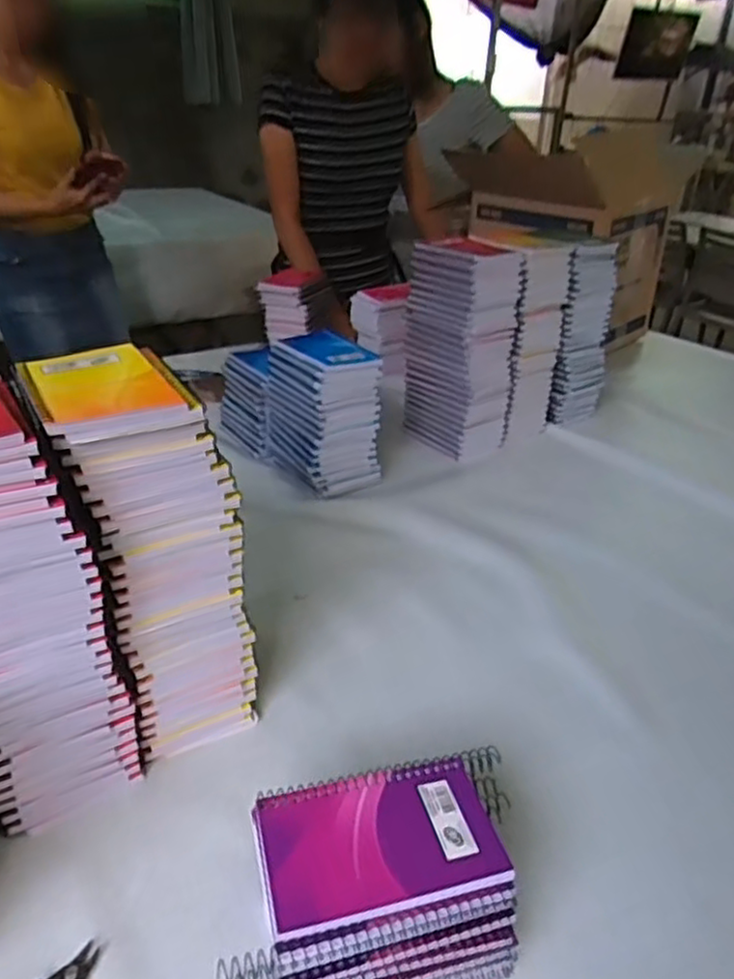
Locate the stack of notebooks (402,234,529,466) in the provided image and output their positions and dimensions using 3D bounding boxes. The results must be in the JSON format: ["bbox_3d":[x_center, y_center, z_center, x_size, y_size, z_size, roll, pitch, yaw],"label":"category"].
[{"bbox_3d":[0.133,-0.200,1.011,0.102,0.280,0.136,-16,34,-33],"label":"stack of notebooks"}]

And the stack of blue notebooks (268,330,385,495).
[{"bbox_3d":[-0.053,-0.093,0.910,0.105,0.172,0.121,-11,31,-25],"label":"stack of blue notebooks"}]

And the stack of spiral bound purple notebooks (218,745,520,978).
[{"bbox_3d":[0.008,0.229,0.409,0.185,0.081,0.111,-4,29,-15],"label":"stack of spiral bound purple notebooks"}]

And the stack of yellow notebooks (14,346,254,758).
[{"bbox_3d":[-0.161,0.048,0.520,0.119,0.279,0.121,-13,32,-28],"label":"stack of yellow notebooks"}]

